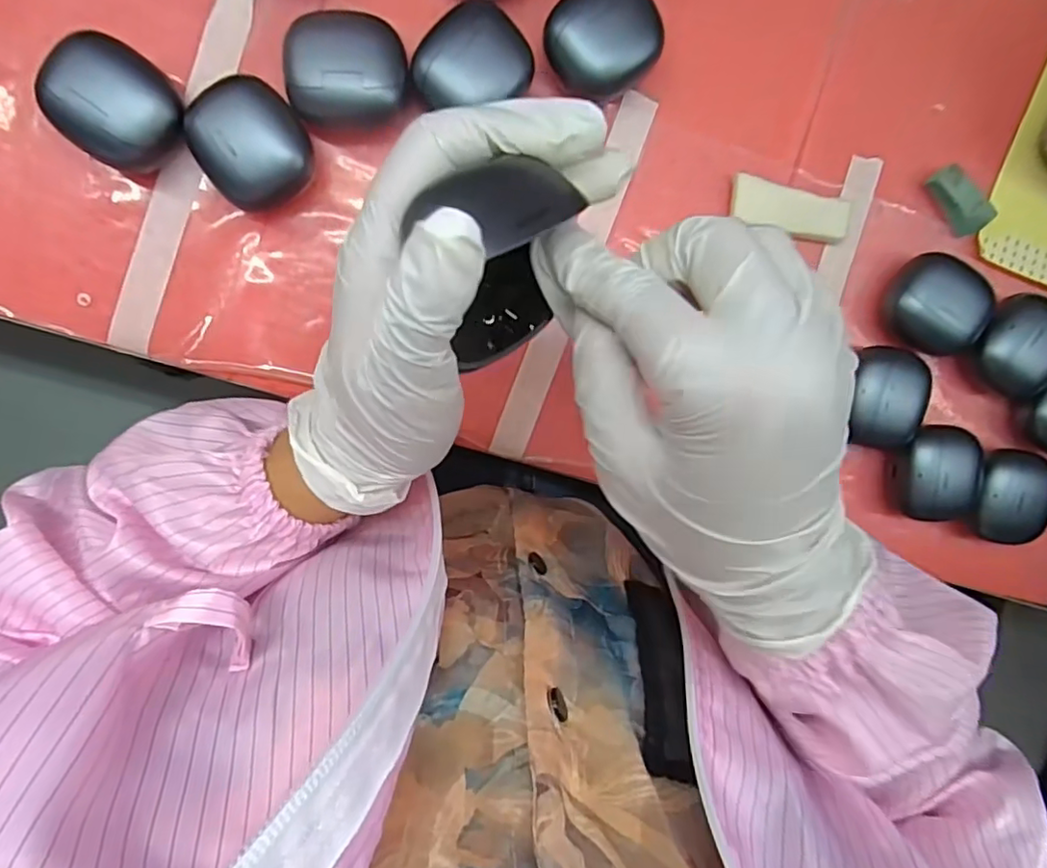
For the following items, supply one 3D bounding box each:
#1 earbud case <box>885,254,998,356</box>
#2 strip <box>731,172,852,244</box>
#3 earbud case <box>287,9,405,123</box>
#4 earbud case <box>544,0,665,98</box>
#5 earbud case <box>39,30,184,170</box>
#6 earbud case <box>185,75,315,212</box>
[{"bbox_3d":[0.235,-0.074,0.333,0.055,0.025,0.048,18,95,-8],"label":"earbud case"},{"bbox_3d":[0.149,-0.125,0.327,0.070,0.010,0.025,7,96,-7],"label":"strip"},{"bbox_3d":[-0.084,-0.173,0.285,0.054,0.032,0.049,-1,97,-6],"label":"earbud case"},{"bbox_3d":[0.041,-0.196,0.293,0.055,0.032,0.047,-32,100,-1],"label":"earbud case"},{"bbox_3d":[-0.192,-0.154,0.276,0.050,0.026,0.055,-44,100,1],"label":"earbud case"},{"bbox_3d":[-0.129,-0.138,0.284,0.050,0.029,0.054,-26,99,-2],"label":"earbud case"}]

